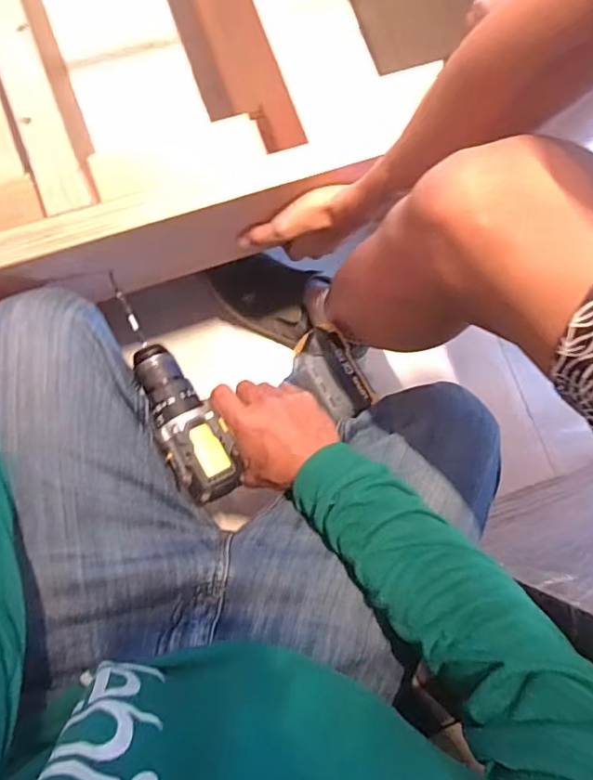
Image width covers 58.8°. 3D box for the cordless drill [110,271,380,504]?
[{"bbox_3d":[-0.042,-0.024,0.528,0.216,0.062,0.208,-21,86,-7],"label":"cordless drill"}]

